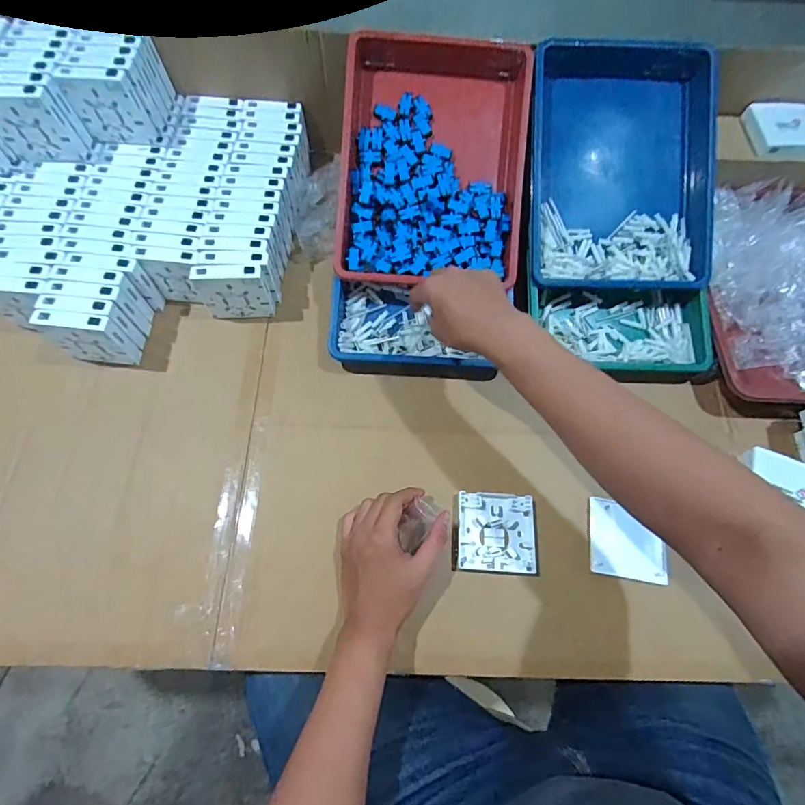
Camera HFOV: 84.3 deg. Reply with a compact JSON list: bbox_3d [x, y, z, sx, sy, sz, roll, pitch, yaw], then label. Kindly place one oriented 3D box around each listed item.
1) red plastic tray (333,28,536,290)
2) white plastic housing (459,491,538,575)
[{"bbox_3d":[0.040,-0.321,0.591,0.243,0.064,0.332,3,88,-1],"label":"red plastic tray"},{"bbox_3d":[0.109,0.151,0.519,0.088,0.019,0.087,3,67,-1],"label":"white plastic housing"}]

